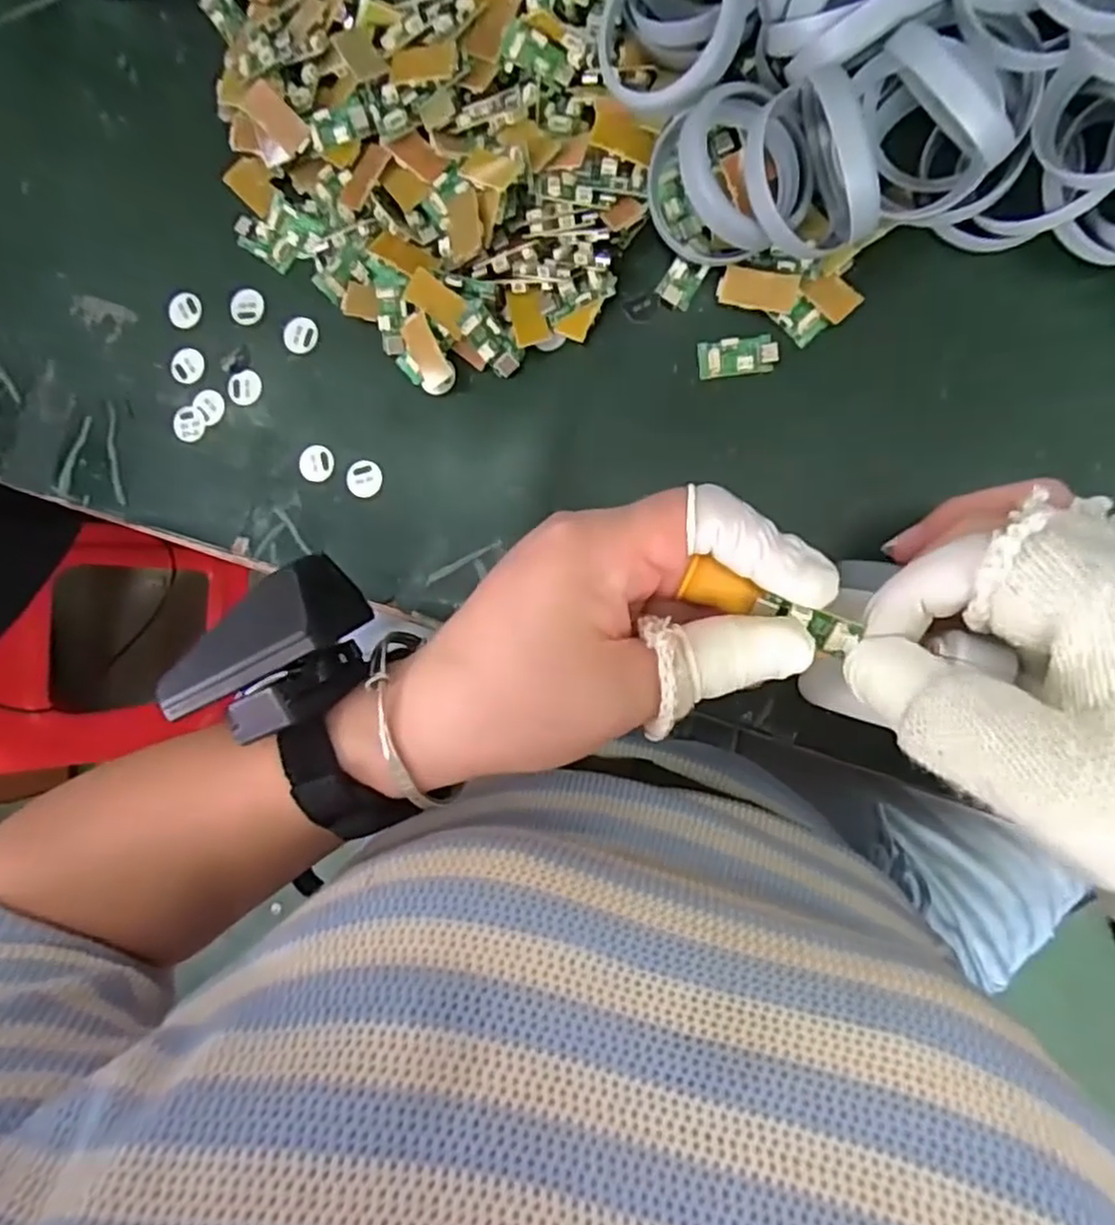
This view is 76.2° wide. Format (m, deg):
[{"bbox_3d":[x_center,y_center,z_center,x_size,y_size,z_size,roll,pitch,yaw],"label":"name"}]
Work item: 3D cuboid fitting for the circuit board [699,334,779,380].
[{"bbox_3d":[0.077,-0.110,0.304,0.032,0.004,0.016,-3,88,9],"label":"circuit board"}]

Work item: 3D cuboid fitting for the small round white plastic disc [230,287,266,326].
[{"bbox_3d":[-0.151,-0.149,0.347,0.016,0.004,0.018,13,89,1],"label":"small round white plastic disc"}]

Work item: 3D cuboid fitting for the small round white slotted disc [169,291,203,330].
[{"bbox_3d":[-0.183,-0.149,0.351,0.017,0.004,0.016,0,90,-3],"label":"small round white slotted disc"}]

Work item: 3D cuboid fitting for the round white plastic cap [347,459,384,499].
[{"bbox_3d":[-0.091,-0.063,0.333,0.017,0.004,0.017,0,88,9],"label":"round white plastic cap"}]

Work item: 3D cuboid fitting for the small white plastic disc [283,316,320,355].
[{"bbox_3d":[-0.124,-0.134,0.344,0.016,0.004,0.017,-9,95,-2],"label":"small white plastic disc"}]

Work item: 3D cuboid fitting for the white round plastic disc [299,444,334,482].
[{"bbox_3d":[-0.115,-0.071,0.338,0.016,0.004,0.017,0,88,9],"label":"white round plastic disc"}]

